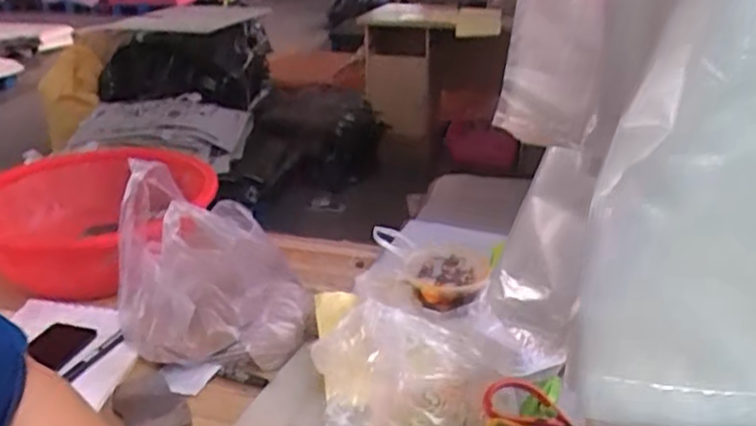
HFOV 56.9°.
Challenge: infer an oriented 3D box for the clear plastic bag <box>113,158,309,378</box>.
[{"bbox_3d":[-0.228,0.068,0.944,0.254,0.227,0.159,-6,25,-12],"label":"clear plastic bag"}]

